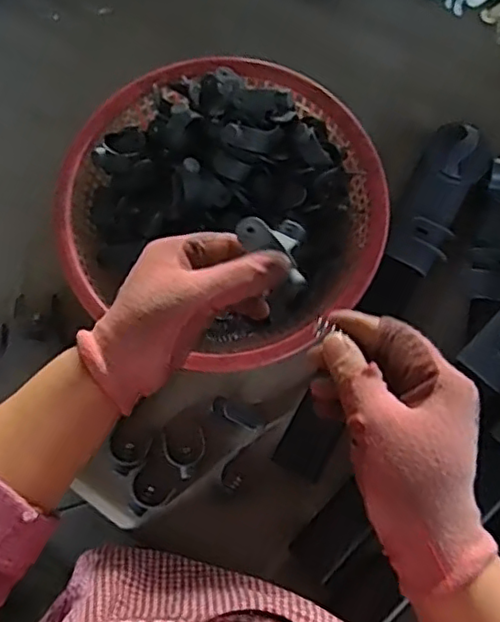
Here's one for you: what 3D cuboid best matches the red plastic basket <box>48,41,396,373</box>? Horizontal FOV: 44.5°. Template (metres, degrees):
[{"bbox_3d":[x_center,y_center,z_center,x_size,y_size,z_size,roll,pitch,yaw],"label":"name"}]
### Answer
[{"bbox_3d":[-0.021,-0.100,0.594,0.289,0.090,0.279,0,76,1],"label":"red plastic basket"}]

